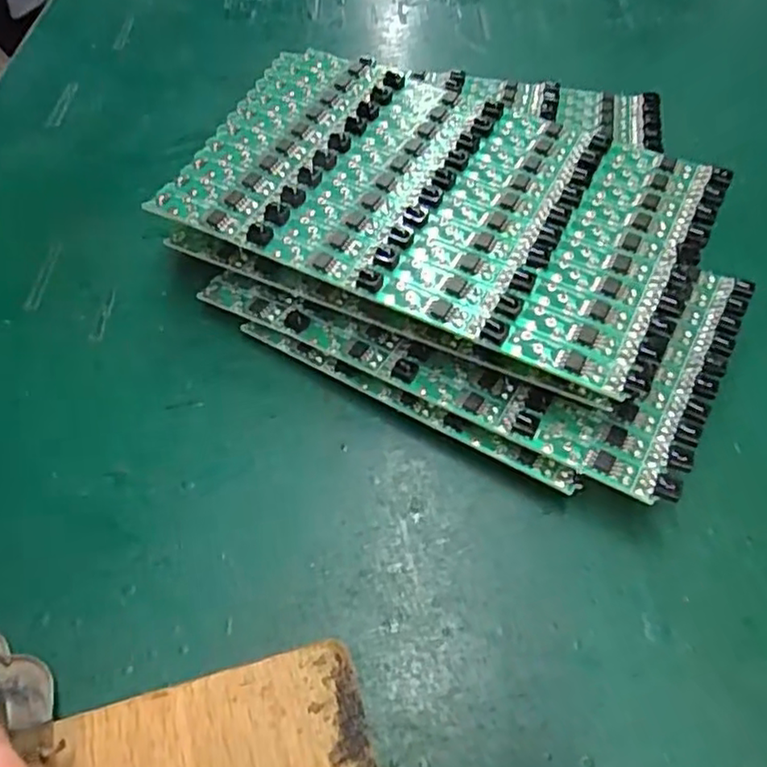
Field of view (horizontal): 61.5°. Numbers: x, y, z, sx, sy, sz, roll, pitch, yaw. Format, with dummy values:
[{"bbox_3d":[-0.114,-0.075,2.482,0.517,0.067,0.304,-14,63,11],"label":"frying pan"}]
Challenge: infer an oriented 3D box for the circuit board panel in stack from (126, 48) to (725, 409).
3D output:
[{"bbox_3d":[0.014,-0.051,0.169,0.131,0.004,0.080,25,62,15],"label":"circuit board panel in stack"}]

